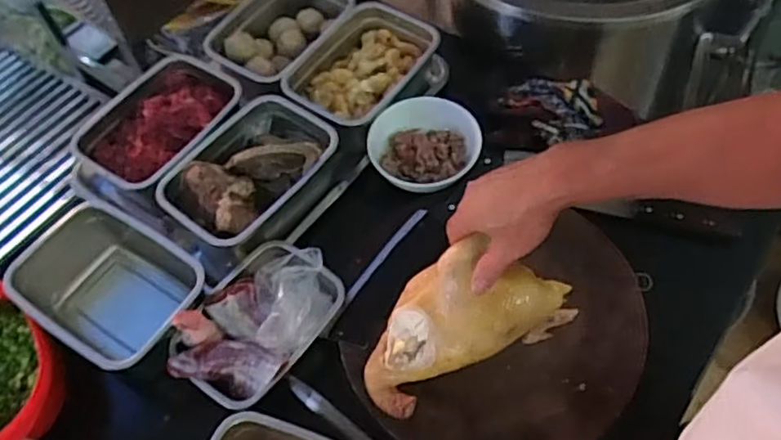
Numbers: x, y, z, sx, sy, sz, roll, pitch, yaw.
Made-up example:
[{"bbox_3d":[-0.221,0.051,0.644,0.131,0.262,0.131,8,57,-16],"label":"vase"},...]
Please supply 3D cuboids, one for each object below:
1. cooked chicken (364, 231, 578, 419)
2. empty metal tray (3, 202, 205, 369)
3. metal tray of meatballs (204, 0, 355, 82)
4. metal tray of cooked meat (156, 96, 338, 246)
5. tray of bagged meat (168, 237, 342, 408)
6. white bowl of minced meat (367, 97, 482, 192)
[{"bbox_3d":[0.071,0.095,0.636,0.225,0.114,0.099,-27,60,-12],"label":"cooked chicken"},{"bbox_3d":[-0.333,0.086,0.751,0.219,0.089,0.150,26,64,19],"label":"empty metal tray"},{"bbox_3d":[-0.162,-0.288,0.953,0.155,0.076,0.224,38,68,24],"label":"metal tray of meatballs"},{"bbox_3d":[-0.179,-0.058,0.804,0.147,0.069,0.215,32,65,21],"label":"metal tray of cooked meat"},{"bbox_3d":[-0.153,0.112,0.712,0.142,0.078,0.193,25,63,18],"label":"tray of bagged meat"},{"bbox_3d":[0.046,-0.098,0.835,0.144,0.053,0.132,-2,58,3],"label":"white bowl of minced meat"}]

